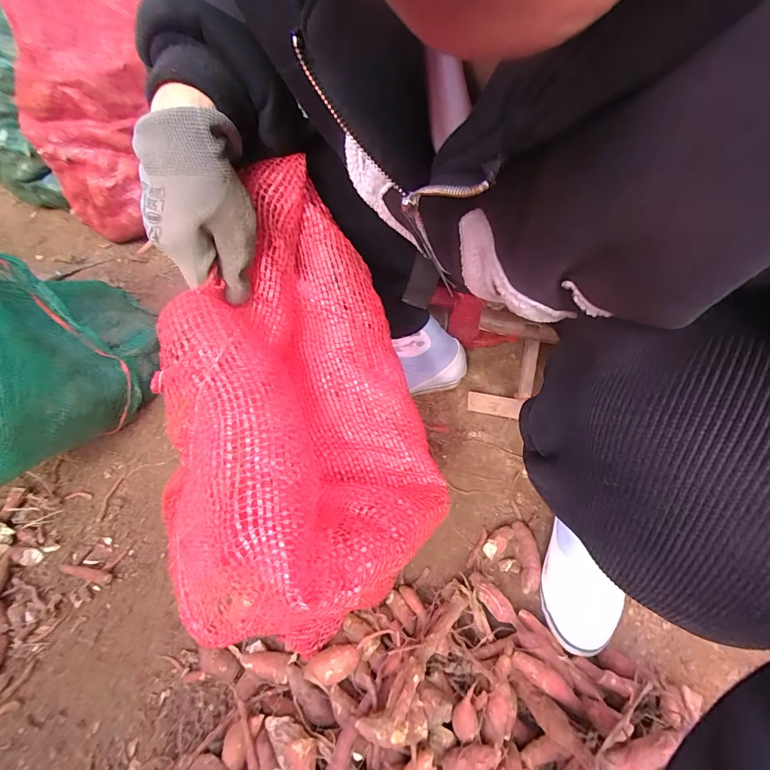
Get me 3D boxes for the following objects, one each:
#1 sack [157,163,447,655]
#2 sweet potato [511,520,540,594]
[{"bbox_3d":[-0.061,0.000,0.322,0.202,0.204,0.308,0,50,5],"label":"sack"},{"bbox_3d":[0.175,0.212,0.499,0.022,0.021,0.084,-2,50,4],"label":"sweet potato"}]

